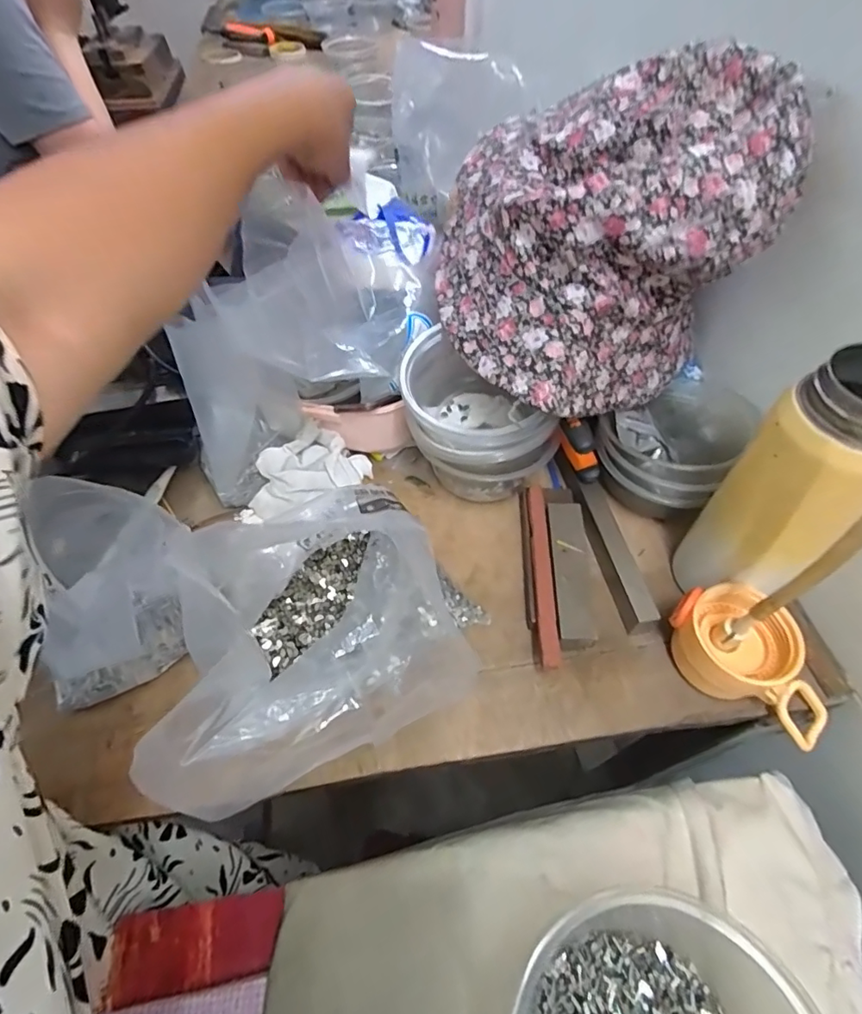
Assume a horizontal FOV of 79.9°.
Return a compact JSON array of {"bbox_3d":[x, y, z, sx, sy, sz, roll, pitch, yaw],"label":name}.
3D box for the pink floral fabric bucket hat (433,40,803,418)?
[{"bbox_3d":[0.092,-0.197,0.368,0.180,0.165,0.220,-20,57,-14],"label":"pink floral fabric bucket hat"}]

